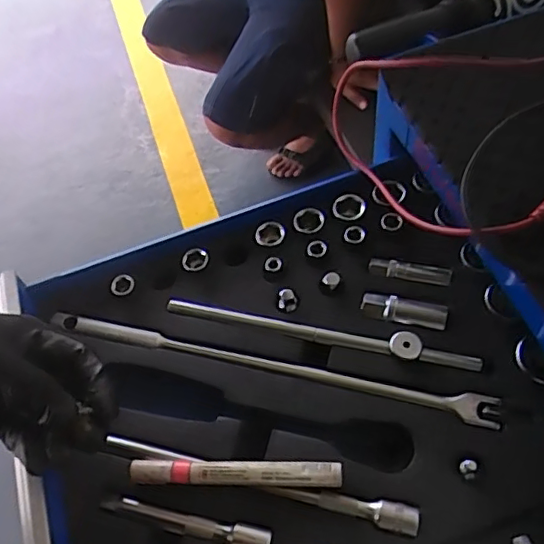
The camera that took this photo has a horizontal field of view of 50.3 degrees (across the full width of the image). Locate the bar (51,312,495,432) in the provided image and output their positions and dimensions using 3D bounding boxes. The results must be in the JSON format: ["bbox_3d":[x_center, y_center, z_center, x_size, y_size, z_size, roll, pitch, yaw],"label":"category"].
[{"bbox_3d":[-0.011,0.069,0.445,0.350,0.021,0.021,11,60,13],"label":"bar"}]

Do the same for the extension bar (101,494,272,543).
[{"bbox_3d":[-0.059,0.169,0.391,0.118,0.010,0.014,8,59,12],"label":"extension bar"}]

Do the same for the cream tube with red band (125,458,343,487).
[{"bbox_3d":[-0.025,0.138,0.395,0.142,0.019,0.015,-1,58,6],"label":"cream tube with red band"}]

